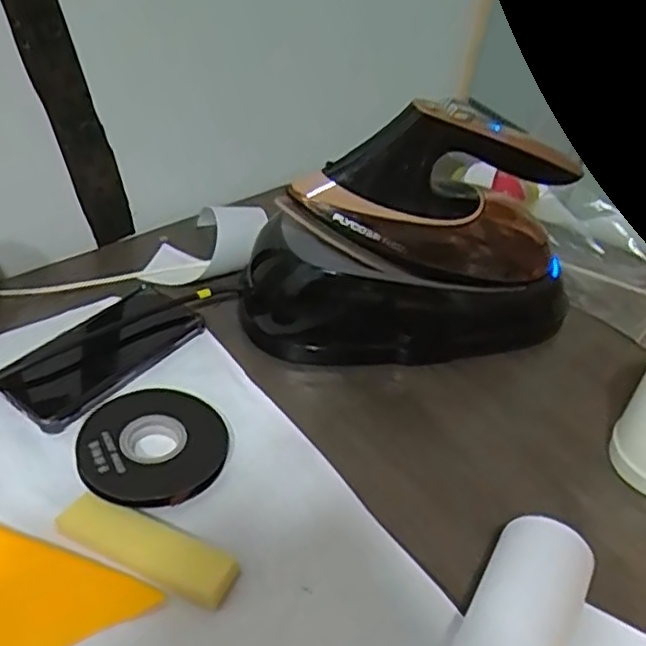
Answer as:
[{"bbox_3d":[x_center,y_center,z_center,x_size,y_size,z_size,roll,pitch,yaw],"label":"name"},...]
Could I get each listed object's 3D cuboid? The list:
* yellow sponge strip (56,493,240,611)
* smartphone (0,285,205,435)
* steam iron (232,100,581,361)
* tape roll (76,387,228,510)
[{"bbox_3d":[-0.115,0.145,0.439,0.124,0.012,0.032,19,43,15],"label":"yellow sponge strip"},{"bbox_3d":[-0.183,0.024,0.568,0.084,0.012,0.162,28,46,24],"label":"smartphone"},{"bbox_3d":[0.082,-0.072,0.578,0.288,0.182,0.116,-4,42,-11],"label":"steam iron"},{"bbox_3d":[-0.124,0.089,0.499,0.104,0.011,0.104,3,41,-3],"label":"tape roll"}]

